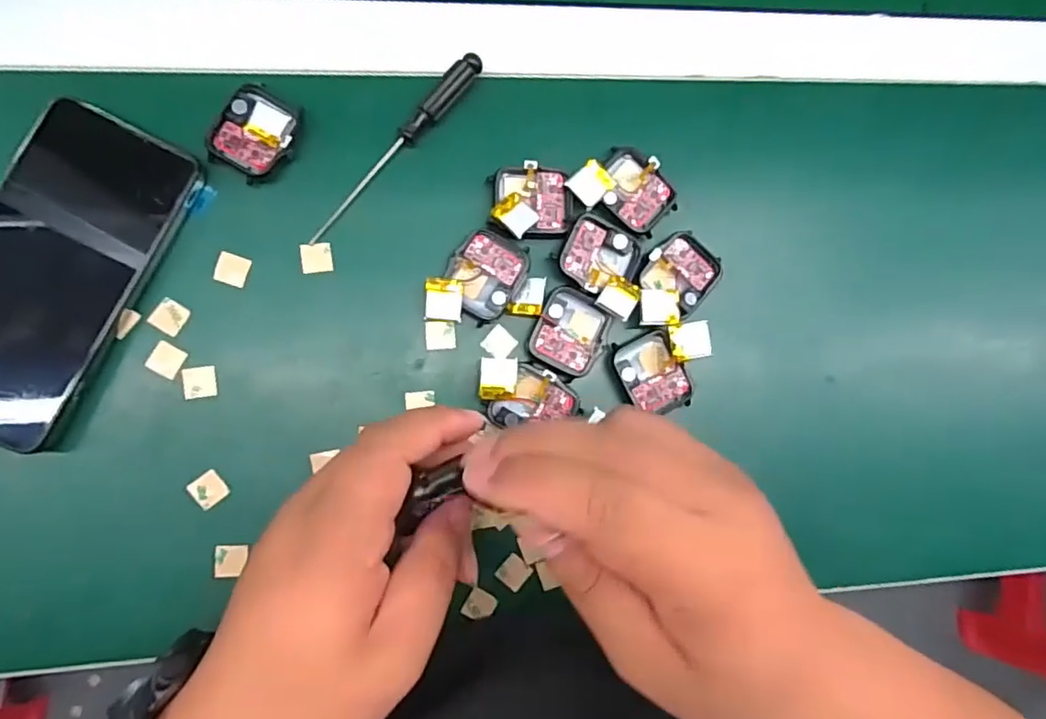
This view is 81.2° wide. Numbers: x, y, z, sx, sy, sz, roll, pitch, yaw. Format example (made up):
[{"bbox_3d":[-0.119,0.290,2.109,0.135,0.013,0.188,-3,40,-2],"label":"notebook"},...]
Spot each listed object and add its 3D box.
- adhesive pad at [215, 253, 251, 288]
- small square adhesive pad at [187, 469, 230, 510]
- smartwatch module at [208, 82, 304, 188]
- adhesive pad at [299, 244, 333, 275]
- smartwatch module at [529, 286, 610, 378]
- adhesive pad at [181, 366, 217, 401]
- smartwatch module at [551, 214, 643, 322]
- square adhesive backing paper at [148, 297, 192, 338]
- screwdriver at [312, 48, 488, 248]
[{"bbox_3d":[-0.150,-0.047,0.315,0.015,0.004,0.015,17,84,-6],"label":"adhesive pad"},{"bbox_3d":[-0.159,0.066,0.308,0.016,0.004,0.016,-38,91,-9],"label":"small square adhesive pad"},{"bbox_3d":[-0.137,-0.116,0.315,0.039,0.010,0.045,30,82,-4],"label":"smartwatch module"},{"bbox_3d":[-0.109,-0.054,0.321,0.016,0.004,0.015,-8,87,-8],"label":"adhesive pad"},{"bbox_3d":[0.025,-0.015,0.332,0.037,0.010,0.043,28,83,-5],"label":"smartwatch module"},{"bbox_3d":[-0.165,0.012,0.310,0.016,0.004,0.016,-8,87,-8],"label":"adhesive pad"},{"bbox_3d":[0.044,-0.052,0.333,0.050,0.016,0.045,32,82,-4],"label":"smartwatch module"},{"bbox_3d":[-0.180,-0.022,0.310,0.016,0.004,0.017,28,83,-4],"label":"square adhesive backing paper"},{"bbox_3d":[-0.068,-0.113,0.325,0.012,0.013,0.131,41,82,-3],"label":"screwdriver"}]

